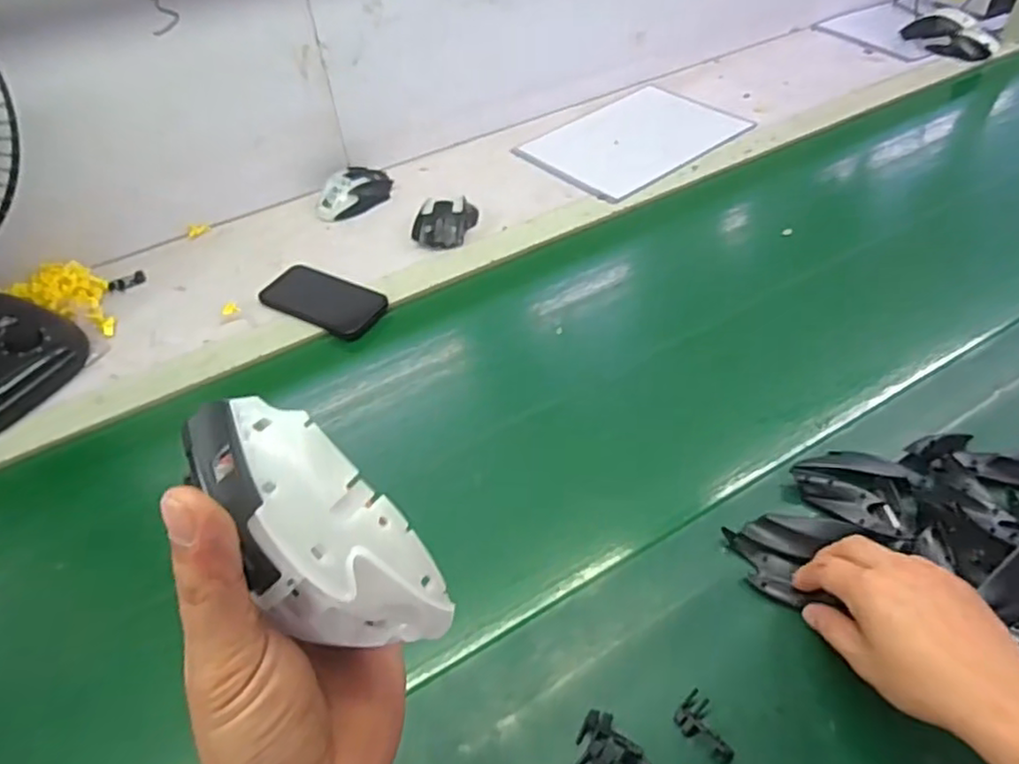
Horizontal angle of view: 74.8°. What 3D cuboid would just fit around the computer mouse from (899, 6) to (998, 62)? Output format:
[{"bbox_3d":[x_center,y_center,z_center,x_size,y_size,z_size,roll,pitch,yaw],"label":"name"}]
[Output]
[{"bbox_3d":[0.756,-0.599,1.140,0.151,0.052,0.071,33,57,29],"label":"computer mouse"}]

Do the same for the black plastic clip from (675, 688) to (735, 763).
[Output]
[{"bbox_3d":[0.137,0.241,0.462,0.025,0.011,0.045,-32,54,-23],"label":"black plastic clip"}]

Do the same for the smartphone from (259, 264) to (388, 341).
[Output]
[{"bbox_3d":[-0.222,-0.097,0.790,0.146,0.016,0.071,24,68,20],"label":"smartphone"}]

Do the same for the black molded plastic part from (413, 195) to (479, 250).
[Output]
[{"bbox_3d":[-0.083,-0.211,0.867,0.066,0.035,0.090,17,53,17],"label":"black molded plastic part"}]

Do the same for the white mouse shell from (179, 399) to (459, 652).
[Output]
[{"bbox_3d":[-0.070,0.053,0.236,0.053,0.039,0.110,-44,93,-13],"label":"white mouse shell"}]

